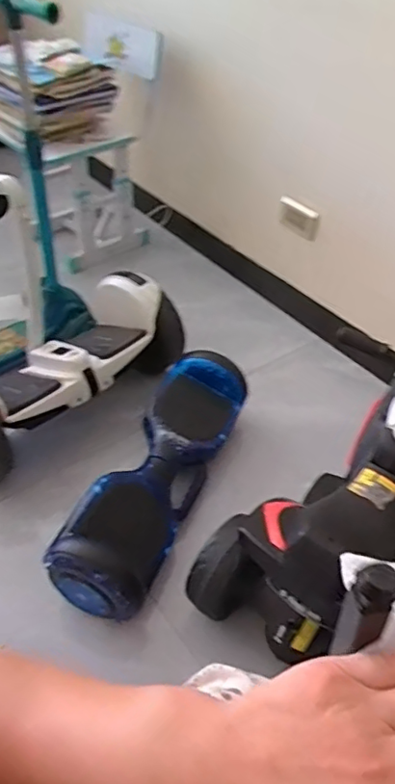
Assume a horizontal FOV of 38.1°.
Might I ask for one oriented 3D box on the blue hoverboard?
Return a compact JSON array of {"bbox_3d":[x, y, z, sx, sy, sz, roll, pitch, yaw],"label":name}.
[{"bbox_3d":[-0.070,0.140,1.085,0.179,0.161,0.568,19,46,16],"label":"blue hoverboard"}]

